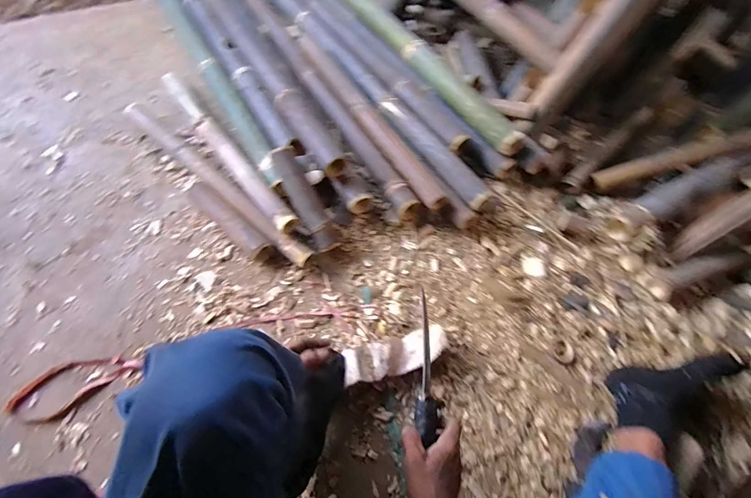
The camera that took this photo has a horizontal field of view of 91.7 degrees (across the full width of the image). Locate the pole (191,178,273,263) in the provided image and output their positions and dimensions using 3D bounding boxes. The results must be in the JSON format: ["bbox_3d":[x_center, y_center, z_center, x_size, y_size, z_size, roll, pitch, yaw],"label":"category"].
[{"bbox_3d":[-0.332,-0.070,0.824,0.247,0.038,0.045,40,66,15],"label":"pole"}]

